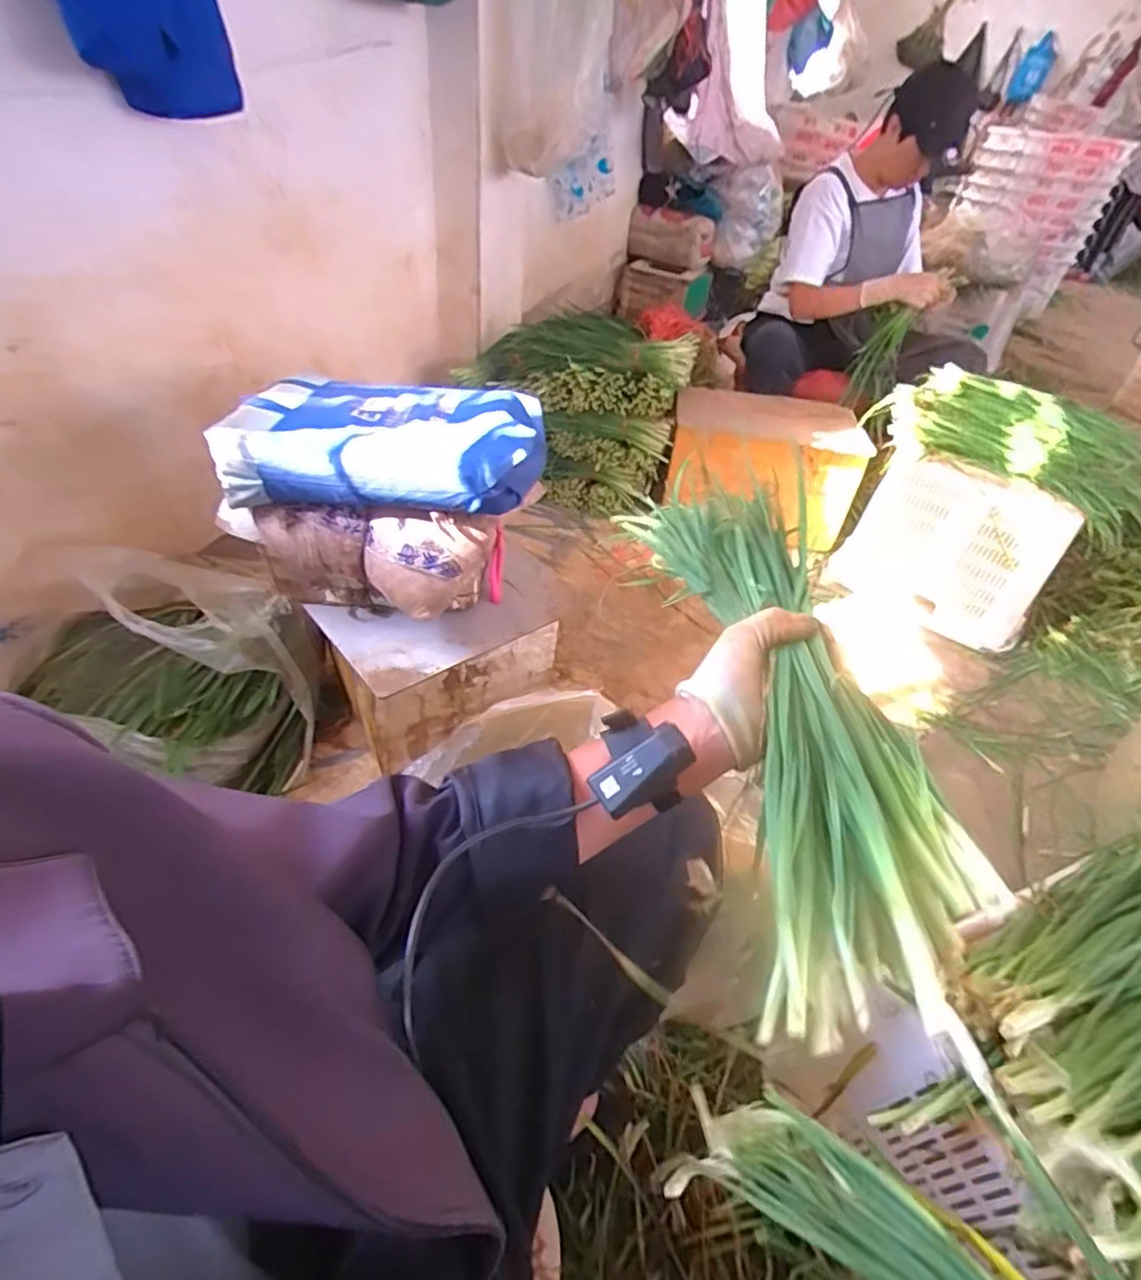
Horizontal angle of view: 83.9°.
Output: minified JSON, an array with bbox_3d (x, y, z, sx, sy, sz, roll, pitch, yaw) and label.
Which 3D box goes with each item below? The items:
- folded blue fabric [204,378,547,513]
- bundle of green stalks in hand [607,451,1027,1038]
[{"bbox_3d":[-0.247,-0.293,0.907,0.411,0.072,0.304,4,42,-3],"label":"folded blue fabric"},{"bbox_3d":[0.163,0.030,0.495,0.158,0.090,0.480,0,45,-7],"label":"bundle of green stalks in hand"}]

